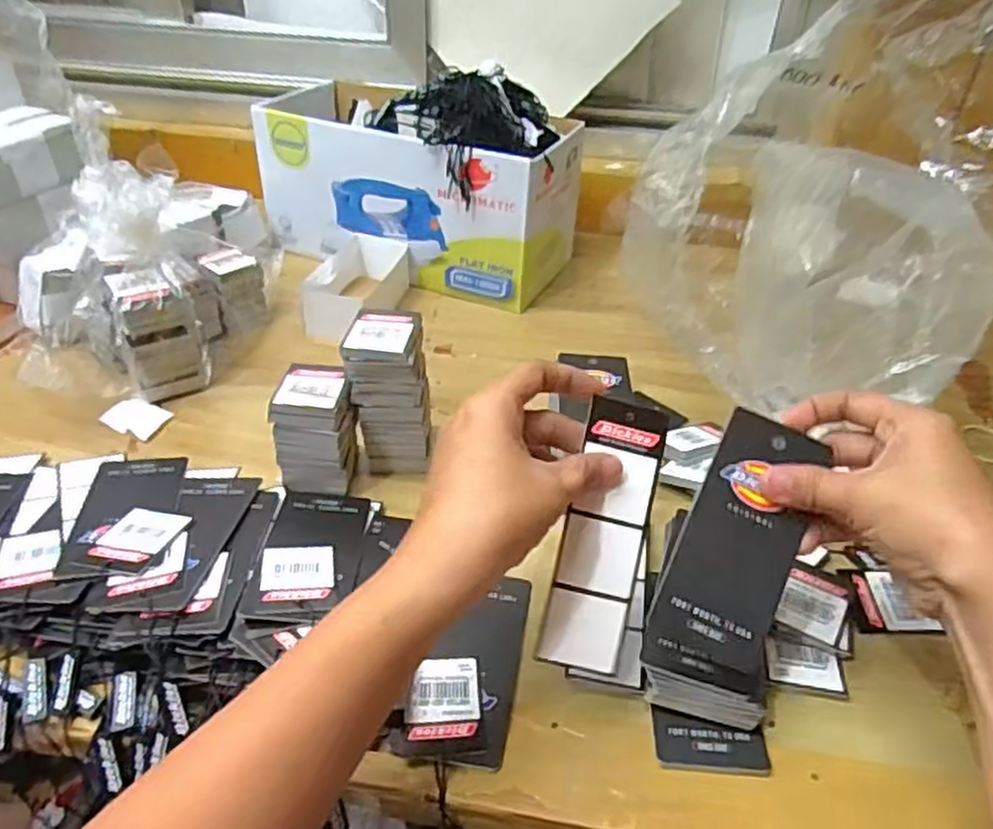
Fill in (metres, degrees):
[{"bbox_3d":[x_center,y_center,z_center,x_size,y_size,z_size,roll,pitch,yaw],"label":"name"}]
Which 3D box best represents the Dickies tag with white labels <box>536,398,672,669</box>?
[{"bbox_3d":[0.049,0.053,0.329,0.036,0.004,0.118,14,81,-3],"label":"Dickies tag with white labels"}]

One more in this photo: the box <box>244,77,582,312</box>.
[{"bbox_3d":[-0.071,-0.208,0.681,0.271,0.128,0.130,18,40,20],"label":"box"}]

